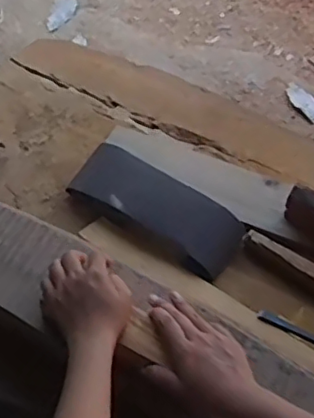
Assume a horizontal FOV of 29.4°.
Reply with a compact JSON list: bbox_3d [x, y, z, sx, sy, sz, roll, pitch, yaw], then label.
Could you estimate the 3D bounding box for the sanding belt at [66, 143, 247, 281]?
[{"bbox_3d":[-0.003,0.002,0.906,0.265,0.059,0.107,29,62,18],"label":"sanding belt"}]

